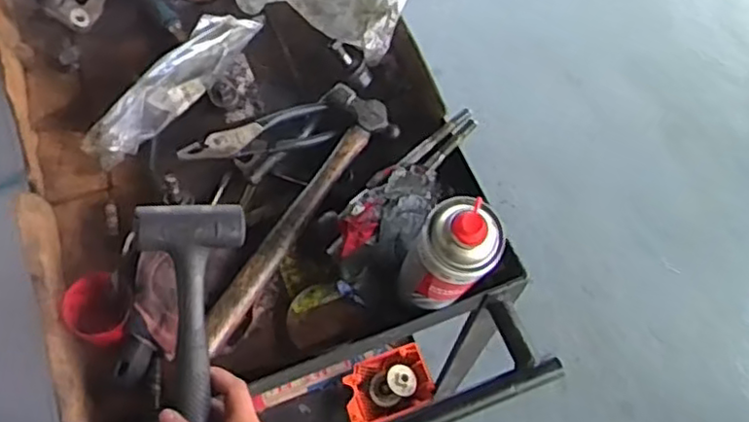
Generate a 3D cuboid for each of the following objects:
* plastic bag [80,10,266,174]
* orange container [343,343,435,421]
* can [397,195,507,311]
[{"bbox_3d":[-0.235,-0.148,0.773,0.069,0.052,0.239,39,69,15],"label":"plastic bag"},{"bbox_3d":[0.022,0.360,1.361,0.178,0.058,0.130,-19,67,-11],"label":"orange container"},{"bbox_3d":[0.065,0.048,0.587,0.068,0.192,0.057,30,67,12],"label":"can"}]

